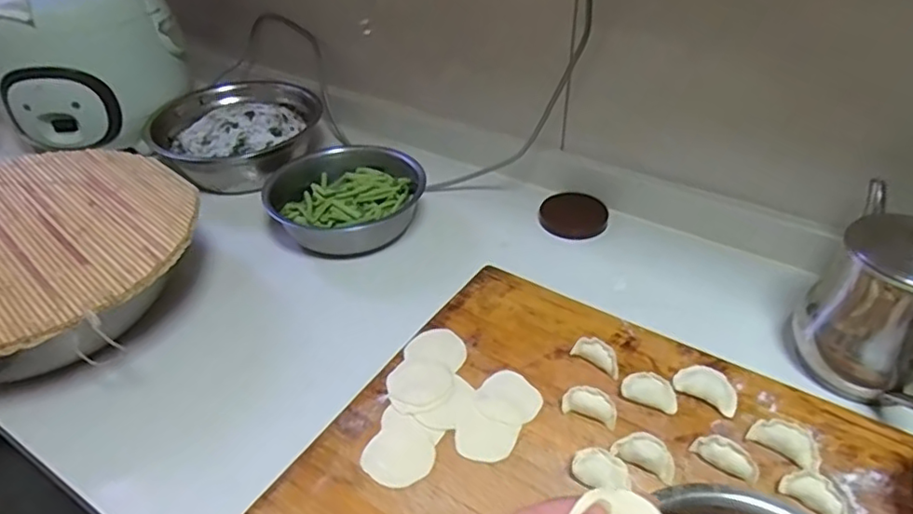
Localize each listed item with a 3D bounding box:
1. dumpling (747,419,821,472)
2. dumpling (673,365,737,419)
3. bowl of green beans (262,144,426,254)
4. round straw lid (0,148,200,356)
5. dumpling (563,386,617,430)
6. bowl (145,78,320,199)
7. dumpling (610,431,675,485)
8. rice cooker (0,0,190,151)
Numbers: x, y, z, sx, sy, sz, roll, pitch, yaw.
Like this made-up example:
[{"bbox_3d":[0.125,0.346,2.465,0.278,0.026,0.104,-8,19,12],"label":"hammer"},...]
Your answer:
[{"bbox_3d":[0.255,0.144,0.473,0.024,0.021,0.050,-32,48,-32],"label":"dumpling"},{"bbox_3d":[0.210,0.110,0.515,0.050,0.023,0.027,18,43,23],"label":"dumpling"},{"bbox_3d":[-0.135,-0.077,0.737,0.173,0.069,0.159,-1,39,1],"label":"bowl of green beans"},{"bbox_3d":[-0.434,-0.018,0.582,0.342,0.014,0.319,-1,39,1],"label":"round straw lid"},{"bbox_3d":[0.110,0.122,0.503,0.044,0.020,0.019,16,42,21],"label":"dumpling"},{"bbox_3d":[-0.310,-0.179,0.855,0.210,0.091,0.221,-1,39,1],"label":"bowl"},{"bbox_3d":[0.144,0.151,0.467,0.046,0.023,0.022,17,42,22],"label":"dumpling"},{"bbox_3d":[-0.517,-0.298,0.854,0.231,0.196,0.221,-22,43,-23],"label":"rice cooker"}]

